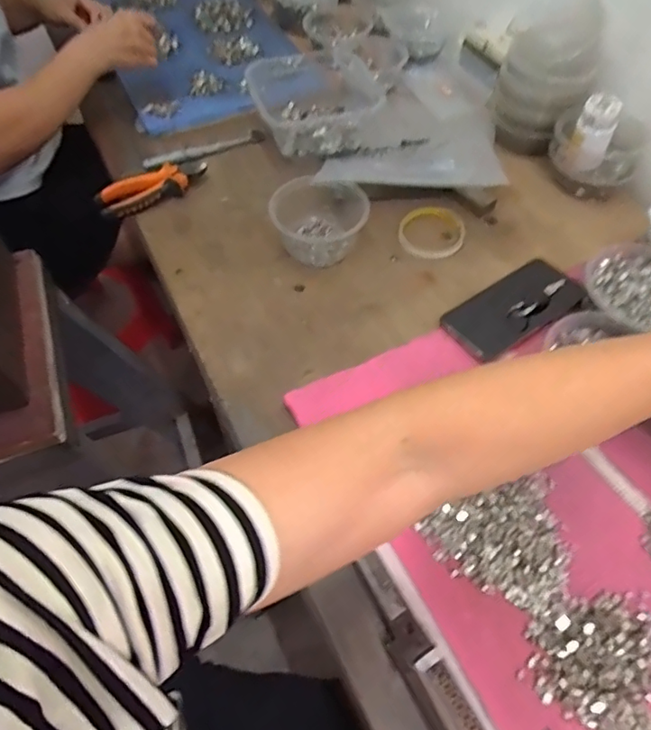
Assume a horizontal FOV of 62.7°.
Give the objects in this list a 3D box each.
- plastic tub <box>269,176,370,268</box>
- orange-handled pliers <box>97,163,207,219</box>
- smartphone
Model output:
[{"bbox_3d":[-0.008,-0.180,0.653,0.114,0.063,0.110,0,56,0],"label":"plastic tub"},{"bbox_3d":[-0.227,-0.237,0.716,0.150,0.026,0.054,-29,61,-19],"label":"orange-handled pliers"},{"bbox_3d":[0.209,-0.064,0.589,0.152,0.013,0.070,-32,78,-9],"label":"smartphone"}]

